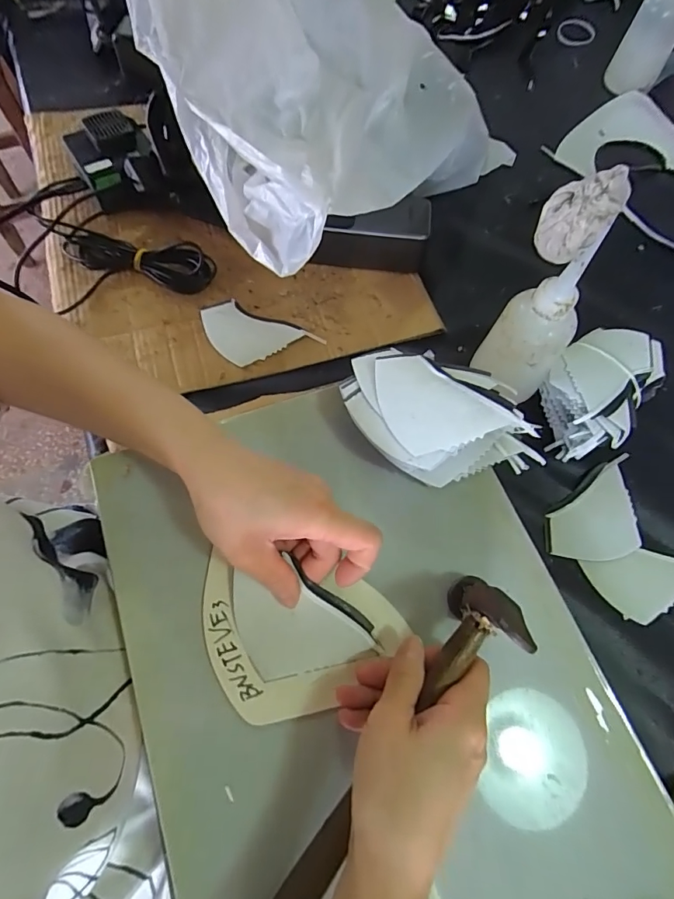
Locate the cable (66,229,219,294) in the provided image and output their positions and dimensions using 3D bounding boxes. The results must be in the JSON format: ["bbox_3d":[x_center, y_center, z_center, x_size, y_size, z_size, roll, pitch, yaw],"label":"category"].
[{"bbox_3d":[-0.198,-0.189,0.452,0.146,0.023,0.038,9,66,1],"label":"cable"}]

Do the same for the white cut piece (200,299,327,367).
[{"bbox_3d":[-0.078,-0.122,0.443,0.094,0.006,0.077,-24,70,-13],"label":"white cut piece"}]

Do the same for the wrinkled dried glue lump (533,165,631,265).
[{"bbox_3d":[0.151,-0.147,0.284,0.039,0.049,0.035,32,70,10],"label":"wrinkled dried glue lump"}]

